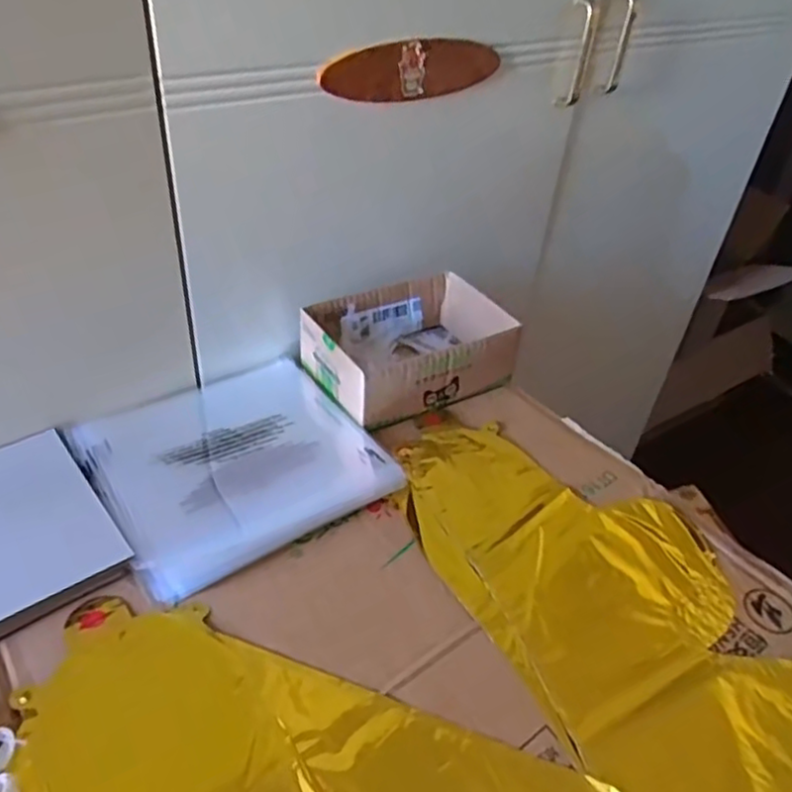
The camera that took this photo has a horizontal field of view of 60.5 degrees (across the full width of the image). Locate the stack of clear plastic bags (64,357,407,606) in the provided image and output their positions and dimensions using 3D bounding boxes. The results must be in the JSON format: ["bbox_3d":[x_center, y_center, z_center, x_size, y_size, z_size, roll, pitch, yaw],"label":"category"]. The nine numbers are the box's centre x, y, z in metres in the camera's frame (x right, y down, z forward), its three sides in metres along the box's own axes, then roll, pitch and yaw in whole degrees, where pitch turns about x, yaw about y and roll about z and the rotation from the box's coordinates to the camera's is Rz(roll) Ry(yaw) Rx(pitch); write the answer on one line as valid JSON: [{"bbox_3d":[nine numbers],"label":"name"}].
[{"bbox_3d":[-0.135,0.048,0.577,0.219,0.013,0.202,-23,48,-30],"label":"stack of clear plastic bags"}]

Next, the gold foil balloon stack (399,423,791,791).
[{"bbox_3d":[0.168,0.150,0.493,0.202,0.015,0.411,-19,46,-27],"label":"gold foil balloon stack"}]

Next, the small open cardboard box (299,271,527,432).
[{"bbox_3d":[0.009,-0.052,0.673,0.179,0.062,0.136,-17,46,-25],"label":"small open cardboard box"}]

